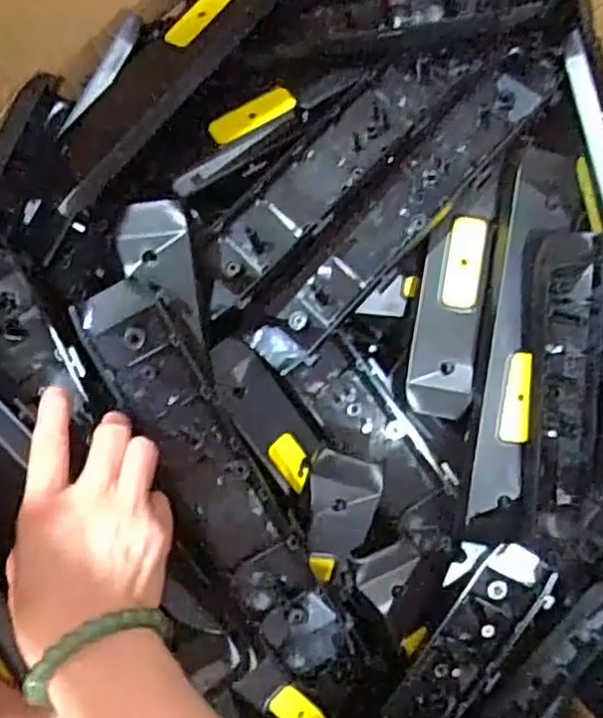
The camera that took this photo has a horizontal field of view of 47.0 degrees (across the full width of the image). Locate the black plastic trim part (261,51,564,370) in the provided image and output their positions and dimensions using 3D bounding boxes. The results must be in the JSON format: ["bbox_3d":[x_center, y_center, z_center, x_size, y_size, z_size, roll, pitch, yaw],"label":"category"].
[{"bbox_3d":[0.072,-0.103,0.469,0.045,0.029,0.271,43,86,-9],"label":"black plastic trim part"}]

